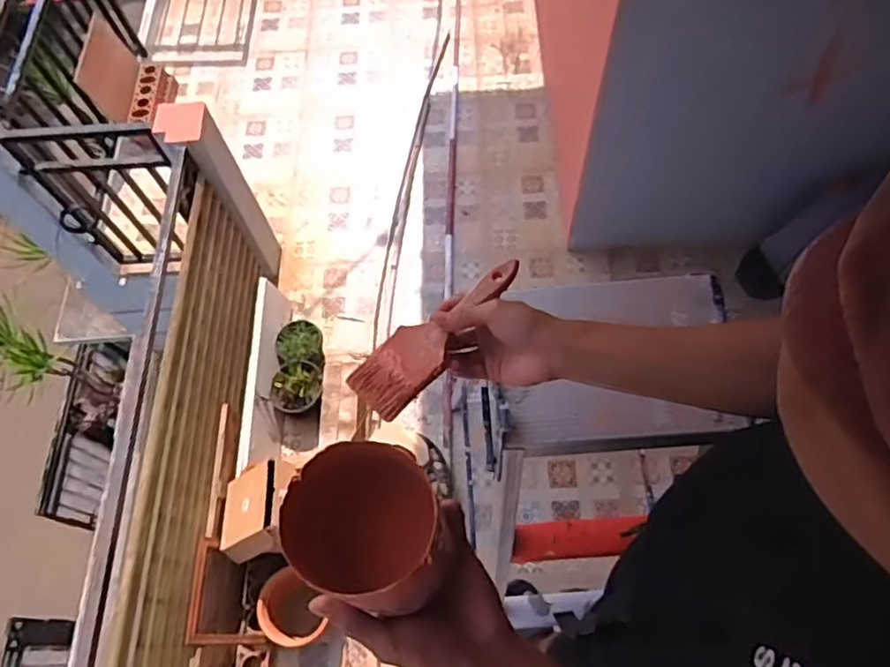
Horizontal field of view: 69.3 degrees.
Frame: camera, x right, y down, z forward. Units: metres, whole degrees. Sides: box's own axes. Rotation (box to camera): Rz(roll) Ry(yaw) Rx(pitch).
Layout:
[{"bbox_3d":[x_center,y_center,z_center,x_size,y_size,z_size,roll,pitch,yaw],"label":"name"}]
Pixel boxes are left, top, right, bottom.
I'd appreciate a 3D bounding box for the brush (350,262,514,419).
[{"bbox_3d":[-0.004,-0.004,0.617,0.197,0.016,0.060,-43,71,-15],"label":"brush"}]

